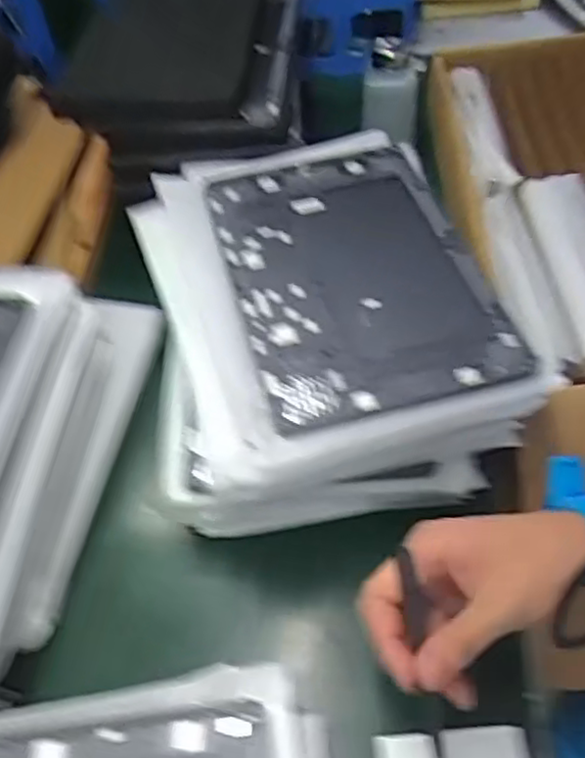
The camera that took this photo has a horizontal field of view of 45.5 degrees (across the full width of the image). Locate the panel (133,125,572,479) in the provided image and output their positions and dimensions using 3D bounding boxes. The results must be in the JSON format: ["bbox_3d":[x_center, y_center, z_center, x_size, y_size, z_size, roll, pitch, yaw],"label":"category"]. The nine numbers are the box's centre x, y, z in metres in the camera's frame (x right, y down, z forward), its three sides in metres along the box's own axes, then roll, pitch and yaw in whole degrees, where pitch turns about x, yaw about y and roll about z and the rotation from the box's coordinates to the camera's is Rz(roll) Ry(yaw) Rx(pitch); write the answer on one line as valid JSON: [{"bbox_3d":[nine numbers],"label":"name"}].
[{"bbox_3d":[0.020,-0.066,0.496,0.209,0.034,0.296,-19,54,-9],"label":"panel"}]

